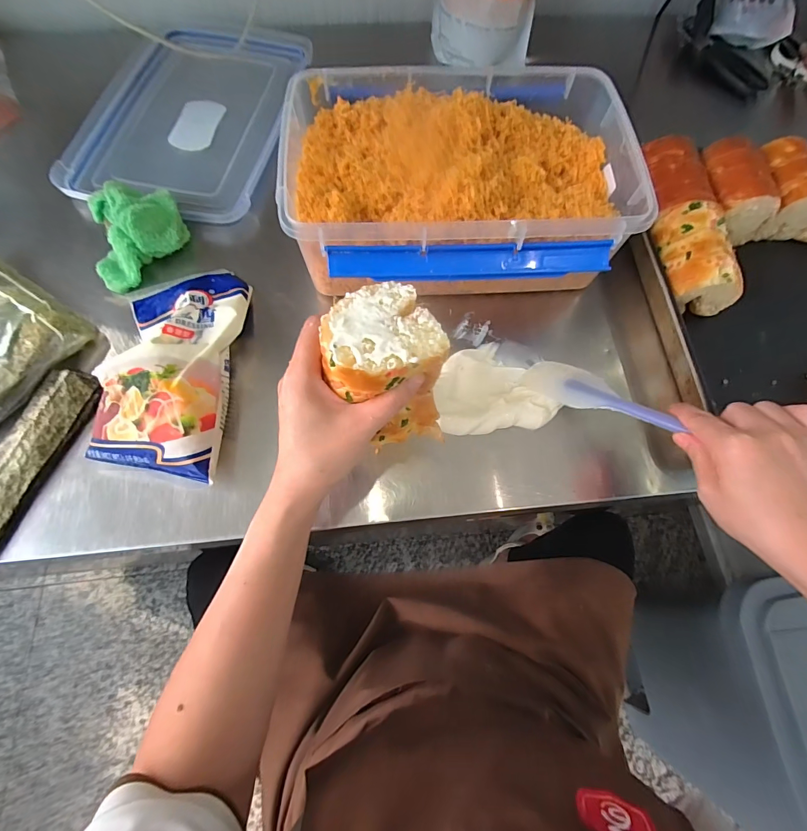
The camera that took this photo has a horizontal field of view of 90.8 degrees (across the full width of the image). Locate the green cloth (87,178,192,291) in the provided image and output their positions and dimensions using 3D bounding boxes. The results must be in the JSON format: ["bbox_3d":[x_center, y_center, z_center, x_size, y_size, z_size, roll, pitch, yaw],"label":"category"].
[{"bbox_3d":[-0.311,-0.217,0.456,0.104,0.045,0.122,-27,73,-12],"label":"green cloth"}]

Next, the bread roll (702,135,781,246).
[{"bbox_3d":[0.384,-0.267,0.473,0.072,0.064,0.103,-11,70,-7],"label":"bread roll"}]

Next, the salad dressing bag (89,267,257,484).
[{"bbox_3d":[-0.229,-0.058,0.393,0.127,0.052,0.240,-2,69,-3],"label":"salad dressing bag"}]

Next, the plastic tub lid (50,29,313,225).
[{"bbox_3d":[-0.289,-0.420,0.537,0.245,0.024,0.352,9,69,1],"label":"plastic tub lid"}]

